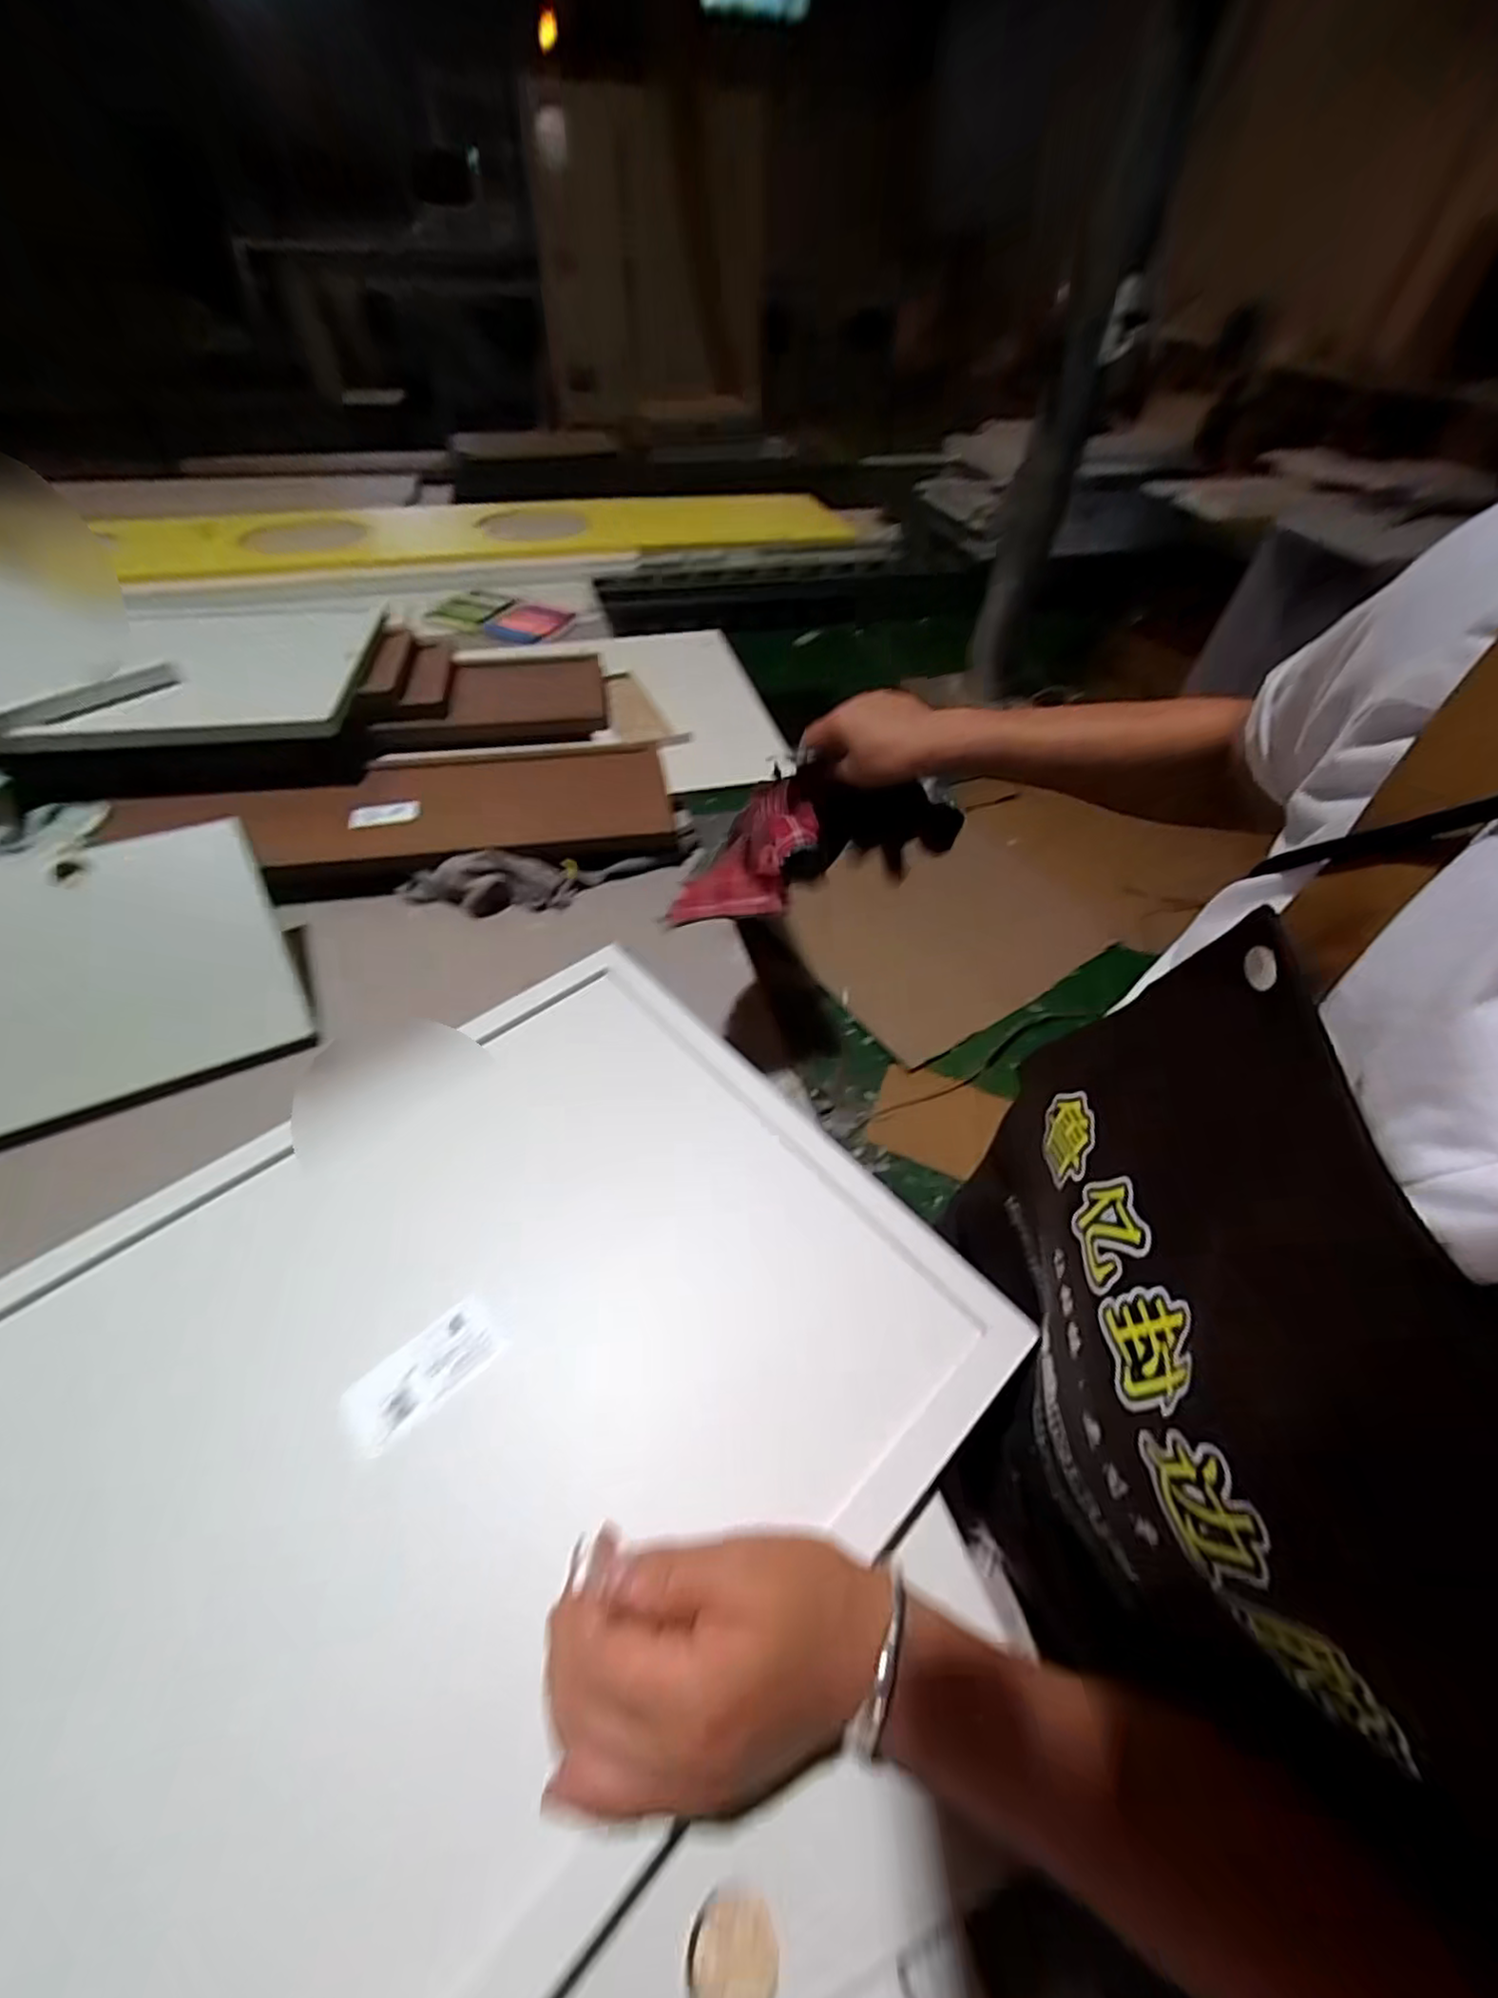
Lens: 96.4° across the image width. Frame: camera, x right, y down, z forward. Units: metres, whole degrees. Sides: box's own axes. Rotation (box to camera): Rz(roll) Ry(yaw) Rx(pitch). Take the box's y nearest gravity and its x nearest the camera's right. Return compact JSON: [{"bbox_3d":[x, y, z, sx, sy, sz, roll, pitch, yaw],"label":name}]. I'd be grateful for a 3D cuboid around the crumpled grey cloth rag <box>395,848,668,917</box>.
[{"bbox_3d":[-0.277,-0.157,0.863,0.335,0.059,0.065,-8,50,-10],"label":"crumpled grey cloth rag"}]

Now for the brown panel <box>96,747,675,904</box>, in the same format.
[{"bbox_3d":[-0.447,-0.246,0.903,0.686,0.060,0.233,-8,55,-16],"label":"brown panel"}]

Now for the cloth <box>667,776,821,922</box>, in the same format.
[{"bbox_3d":[-0.005,-0.120,0.578,0.096,0.070,0.137,27,53,19],"label":"cloth"}]

